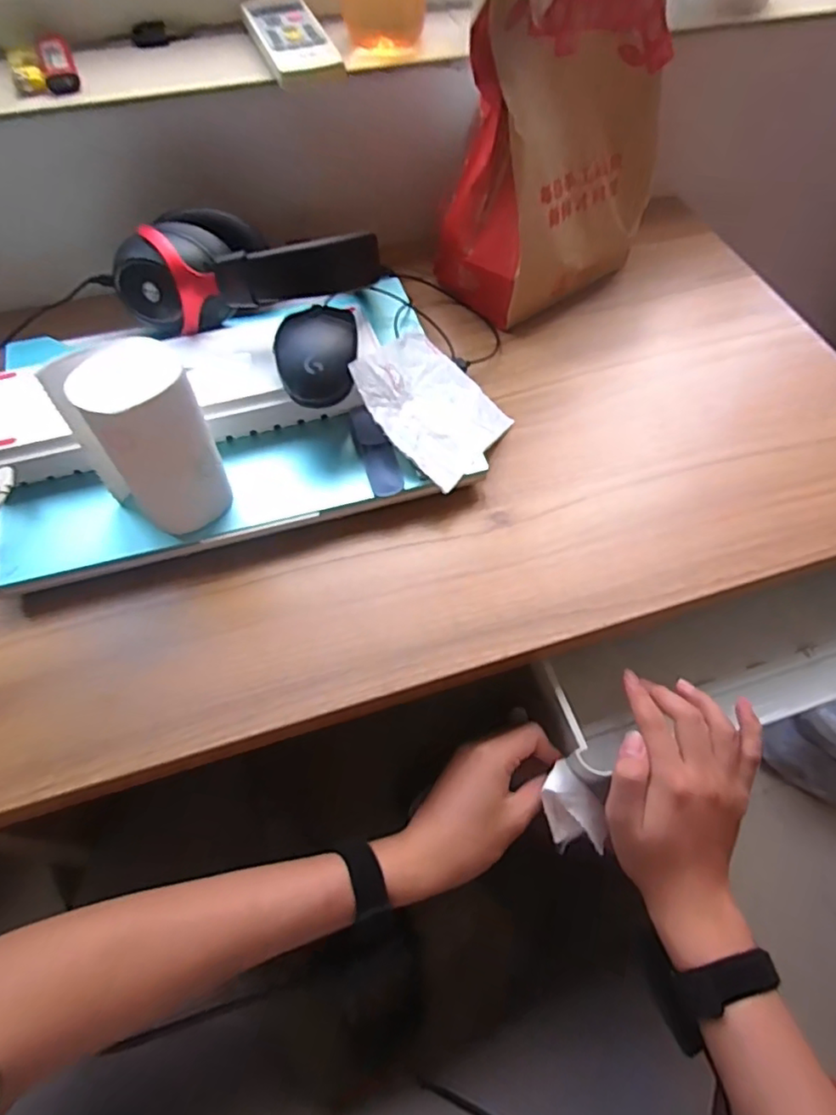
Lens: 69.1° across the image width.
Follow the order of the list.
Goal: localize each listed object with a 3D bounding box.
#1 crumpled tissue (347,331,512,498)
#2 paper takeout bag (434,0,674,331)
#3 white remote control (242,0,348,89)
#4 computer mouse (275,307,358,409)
[{"bbox_3d":[0.015,-0.126,0.481,0.118,0.027,0.118,42,52,3],"label":"crumpled tissue"},{"bbox_3d":[0.126,-0.362,0.515,0.187,0.253,0.100,-38,66,-22],"label":"paper takeout bag"},{"bbox_3d":[-0.106,-0.432,0.508,0.058,0.019,0.133,-19,60,-12],"label":"white remote control"},{"bbox_3d":[-0.075,-0.158,0.453,0.058,0.031,0.090,-4,58,-3],"label":"computer mouse"}]

